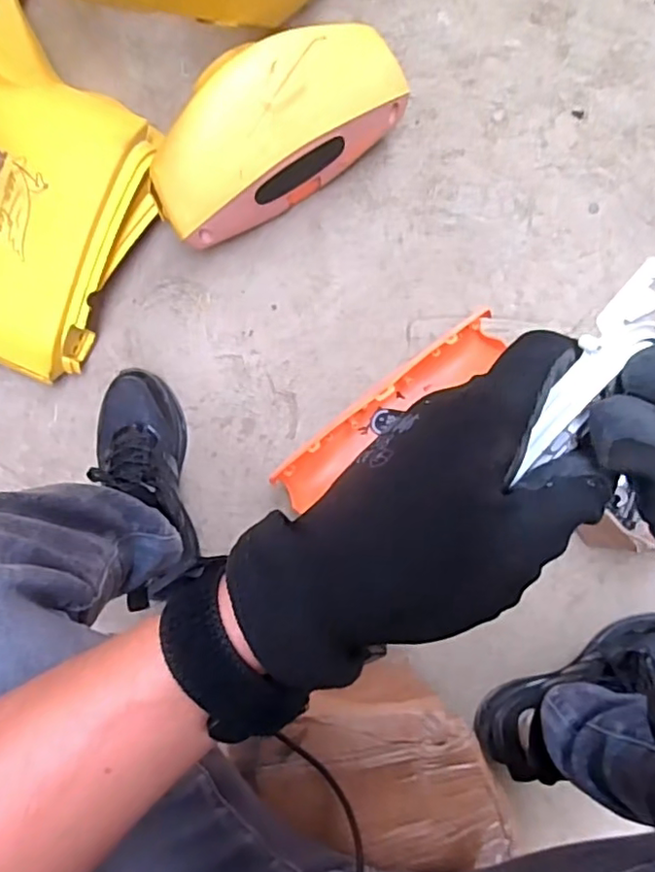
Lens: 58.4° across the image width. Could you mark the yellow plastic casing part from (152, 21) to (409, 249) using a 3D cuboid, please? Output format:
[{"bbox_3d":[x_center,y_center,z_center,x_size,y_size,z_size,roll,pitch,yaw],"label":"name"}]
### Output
[{"bbox_3d":[-0.056,-0.334,0.660,0.301,0.173,0.099,-36,86,0],"label":"yellow plastic casing part"}]

